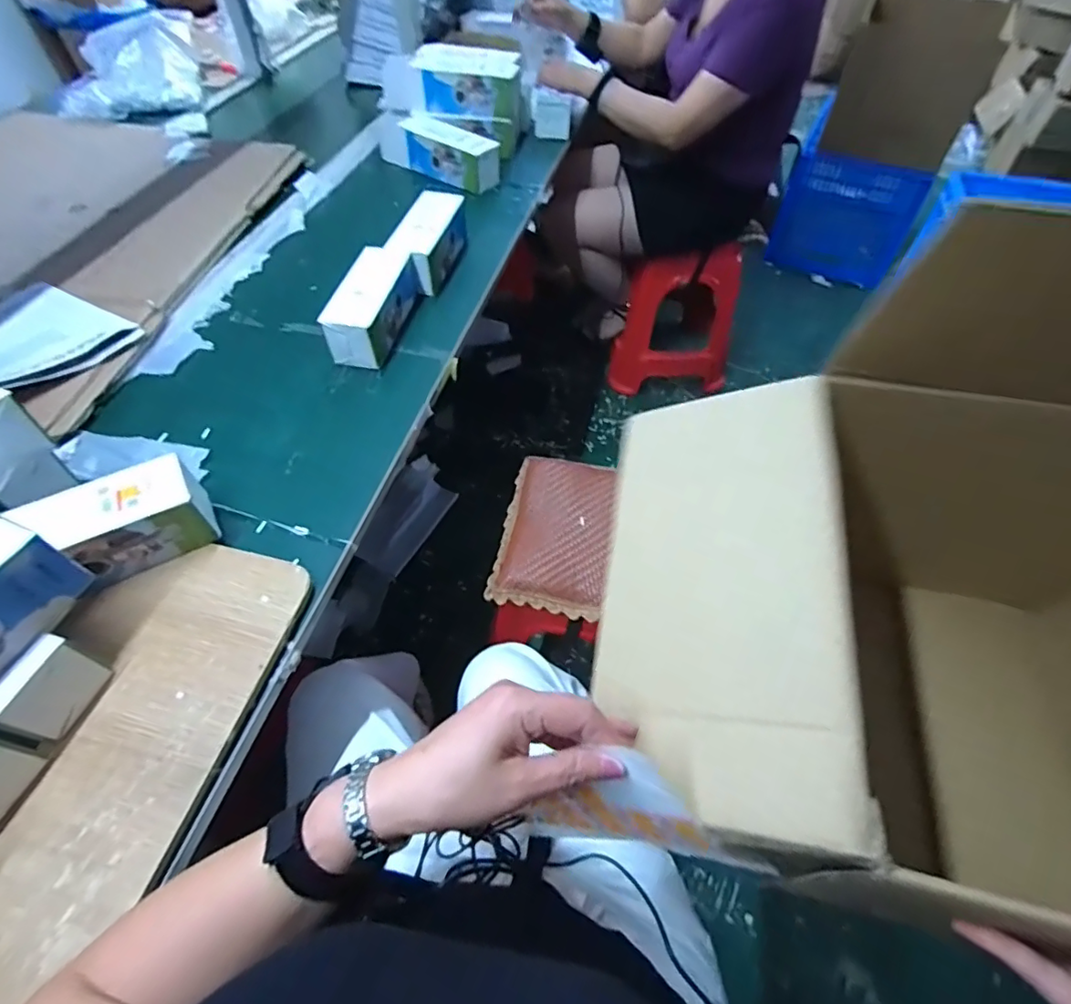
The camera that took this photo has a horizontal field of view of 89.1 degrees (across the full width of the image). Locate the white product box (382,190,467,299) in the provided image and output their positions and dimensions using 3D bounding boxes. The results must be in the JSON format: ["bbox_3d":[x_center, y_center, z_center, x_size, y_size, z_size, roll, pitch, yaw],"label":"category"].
[{"bbox_3d":[-0.173,-0.417,0.879,0.080,0.065,0.191,10,54,7],"label":"white product box"}]

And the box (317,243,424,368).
[{"bbox_3d":[-0.234,-0.278,0.778,0.074,0.069,0.208,10,54,7],"label":"box"}]

